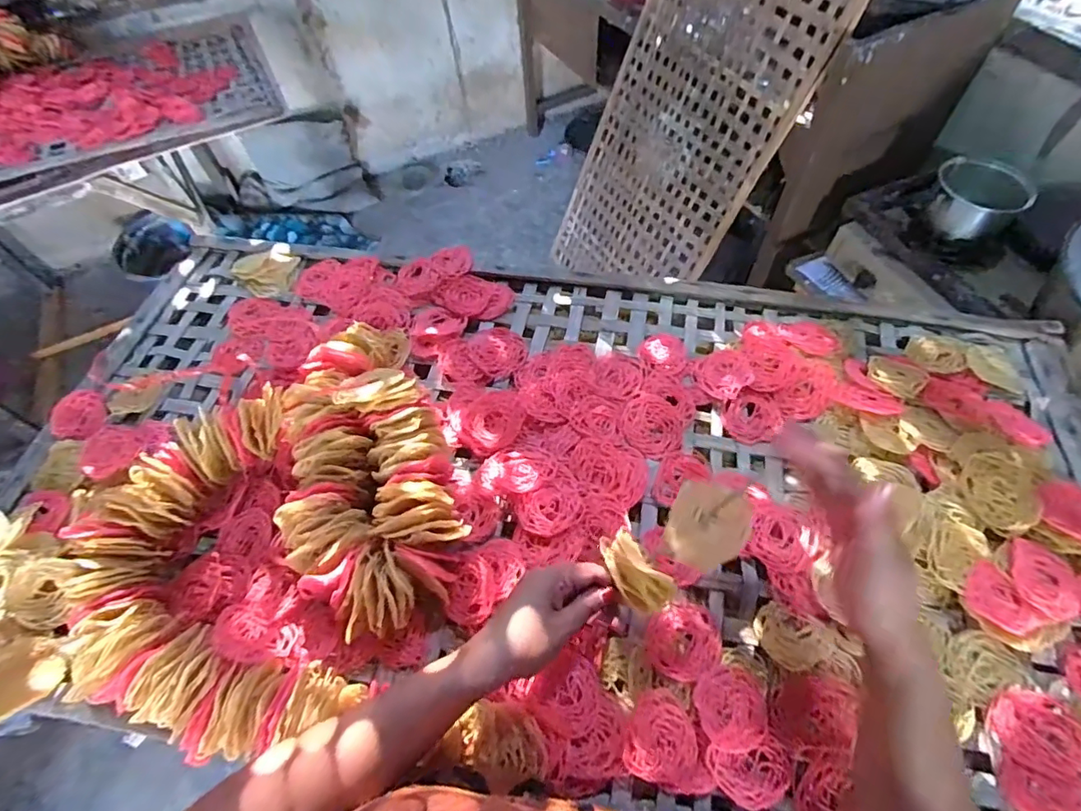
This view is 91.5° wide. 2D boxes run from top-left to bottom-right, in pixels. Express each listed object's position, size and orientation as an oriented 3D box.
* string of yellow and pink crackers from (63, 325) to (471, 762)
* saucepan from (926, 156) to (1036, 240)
[{"bbox_3d":[-0.240,0.112,0.507,0.365,0.087,0.319,-35,62,-17],"label":"string of yellow and pink crackers"},{"bbox_3d":[0.978,-0.460,1.194,0.191,0.104,0.158,37,67,23],"label":"saucepan"}]

